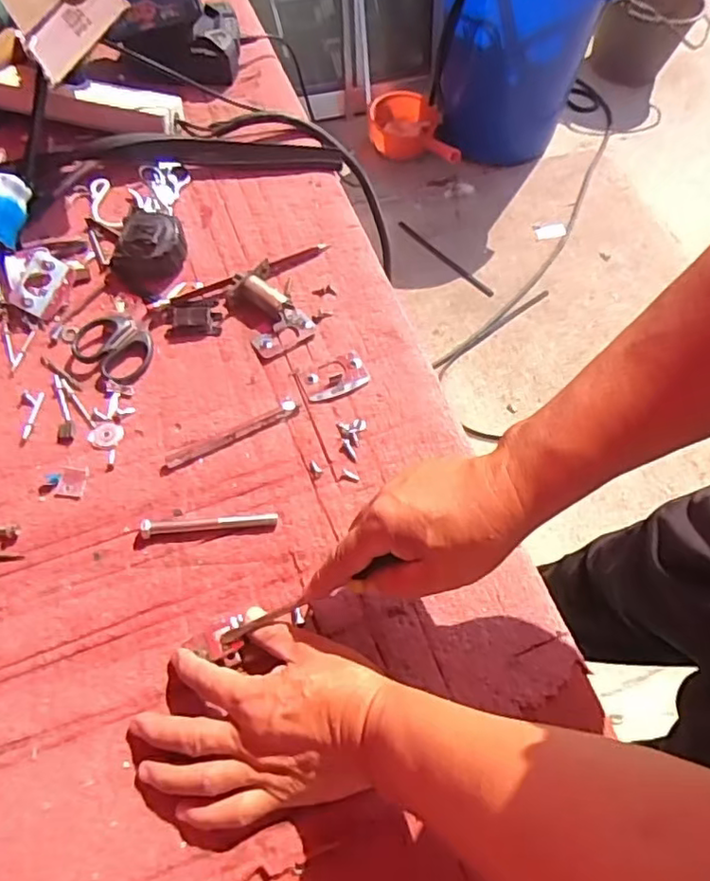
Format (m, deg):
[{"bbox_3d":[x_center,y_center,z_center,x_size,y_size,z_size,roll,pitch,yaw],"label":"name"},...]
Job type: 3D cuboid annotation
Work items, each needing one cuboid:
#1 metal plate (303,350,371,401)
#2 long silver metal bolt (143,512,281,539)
[{"bbox_3d":[-0.017,-0.055,0.528,0.057,0.004,0.035,-26,68,-15],"label":"metal plate"},{"bbox_3d":[-0.110,0.062,0.466,0.101,0.009,0.012,-5,64,-5],"label":"long silver metal bolt"}]

